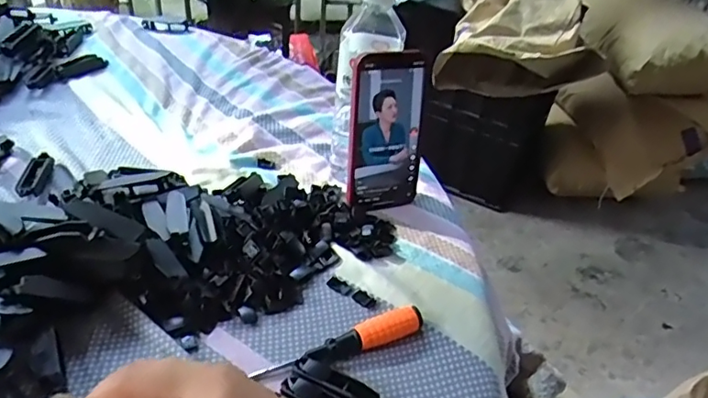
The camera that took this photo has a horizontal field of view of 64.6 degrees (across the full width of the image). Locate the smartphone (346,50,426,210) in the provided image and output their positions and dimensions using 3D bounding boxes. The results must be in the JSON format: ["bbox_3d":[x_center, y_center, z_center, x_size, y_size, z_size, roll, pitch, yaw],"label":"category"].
[{"bbox_3d":[0.031,-0.064,0.549,0.074,0.151,0.019,-7,28,-18],"label":"smartphone"}]

